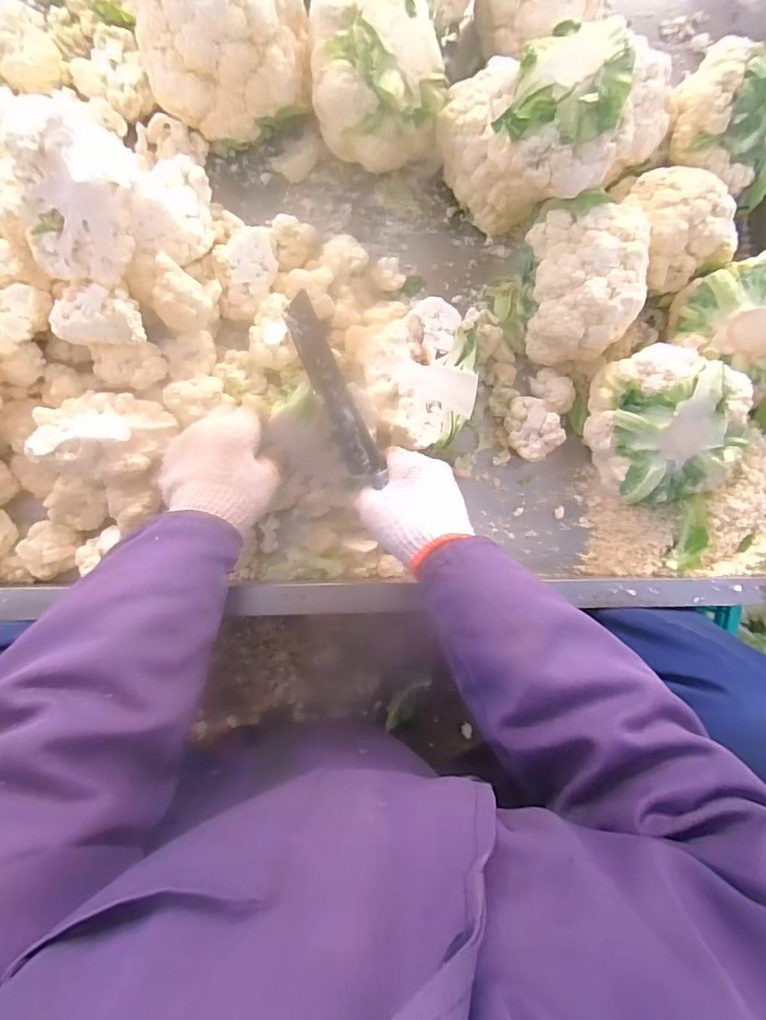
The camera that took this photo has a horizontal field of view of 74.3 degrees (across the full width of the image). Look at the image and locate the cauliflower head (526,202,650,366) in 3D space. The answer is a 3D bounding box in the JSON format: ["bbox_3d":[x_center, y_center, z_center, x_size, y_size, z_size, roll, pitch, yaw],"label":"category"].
[{"bbox_3d":[0.219,-0.237,0.533,0.125,0.086,0.135,1,86,-8],"label":"cauliflower head"}]

